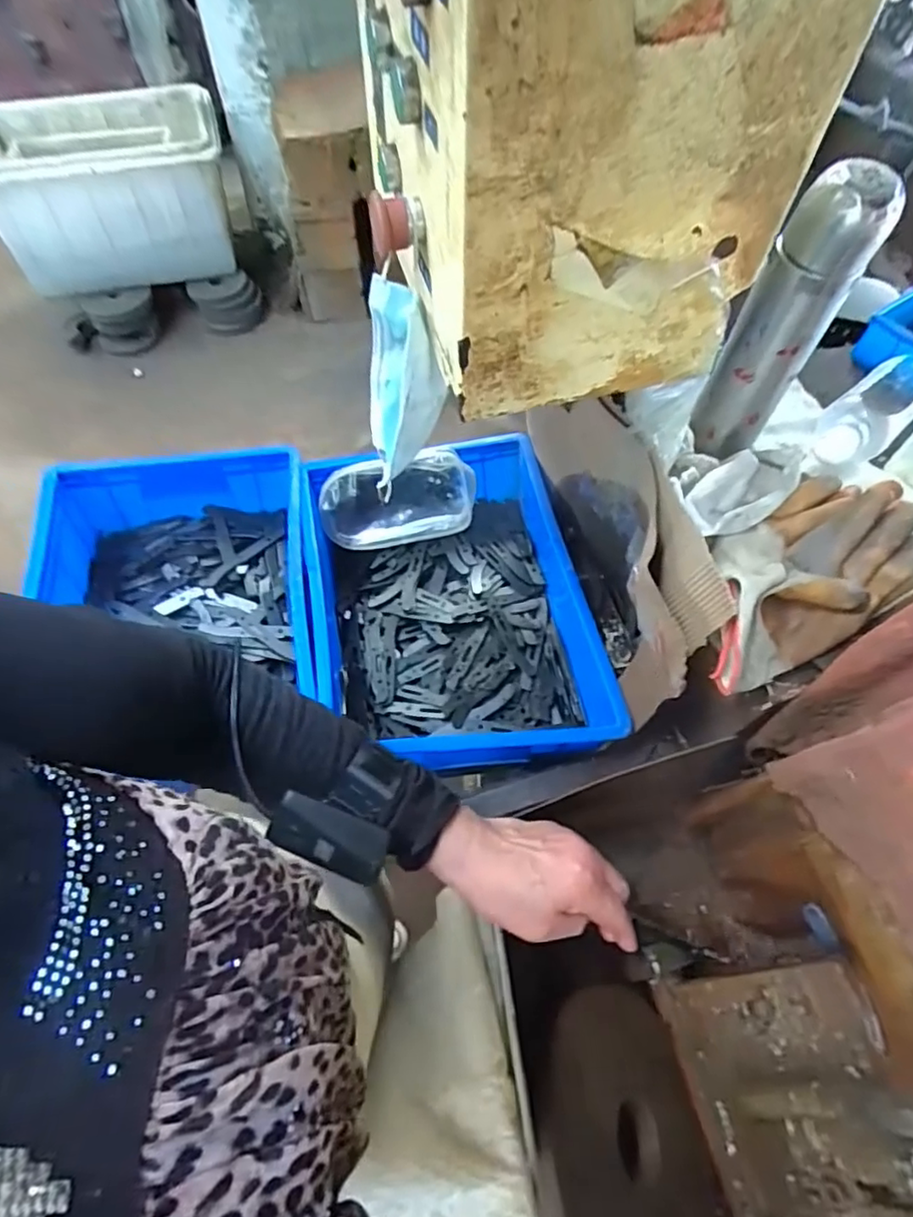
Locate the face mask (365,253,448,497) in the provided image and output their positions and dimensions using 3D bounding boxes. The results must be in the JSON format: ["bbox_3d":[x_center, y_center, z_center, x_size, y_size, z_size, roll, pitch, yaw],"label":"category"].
[{"bbox_3d":[-0.047,-0.186,0.523,0.063,0.155,0.100,-6,60,-5],"label":"face mask"}]

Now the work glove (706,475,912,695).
[{"bbox_3d":[0.270,-0.027,0.483,0.183,0.073,0.115,-26,64,-16],"label":"work glove"}]

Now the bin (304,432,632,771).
[{"bbox_3d":[-0.008,-0.011,0.718,0.286,0.108,0.416,-10,61,-7],"label":"bin"}]

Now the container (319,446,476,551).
[{"bbox_3d":[-0.076,-0.138,0.783,0.194,0.112,0.033,-14,29,4],"label":"container"}]

